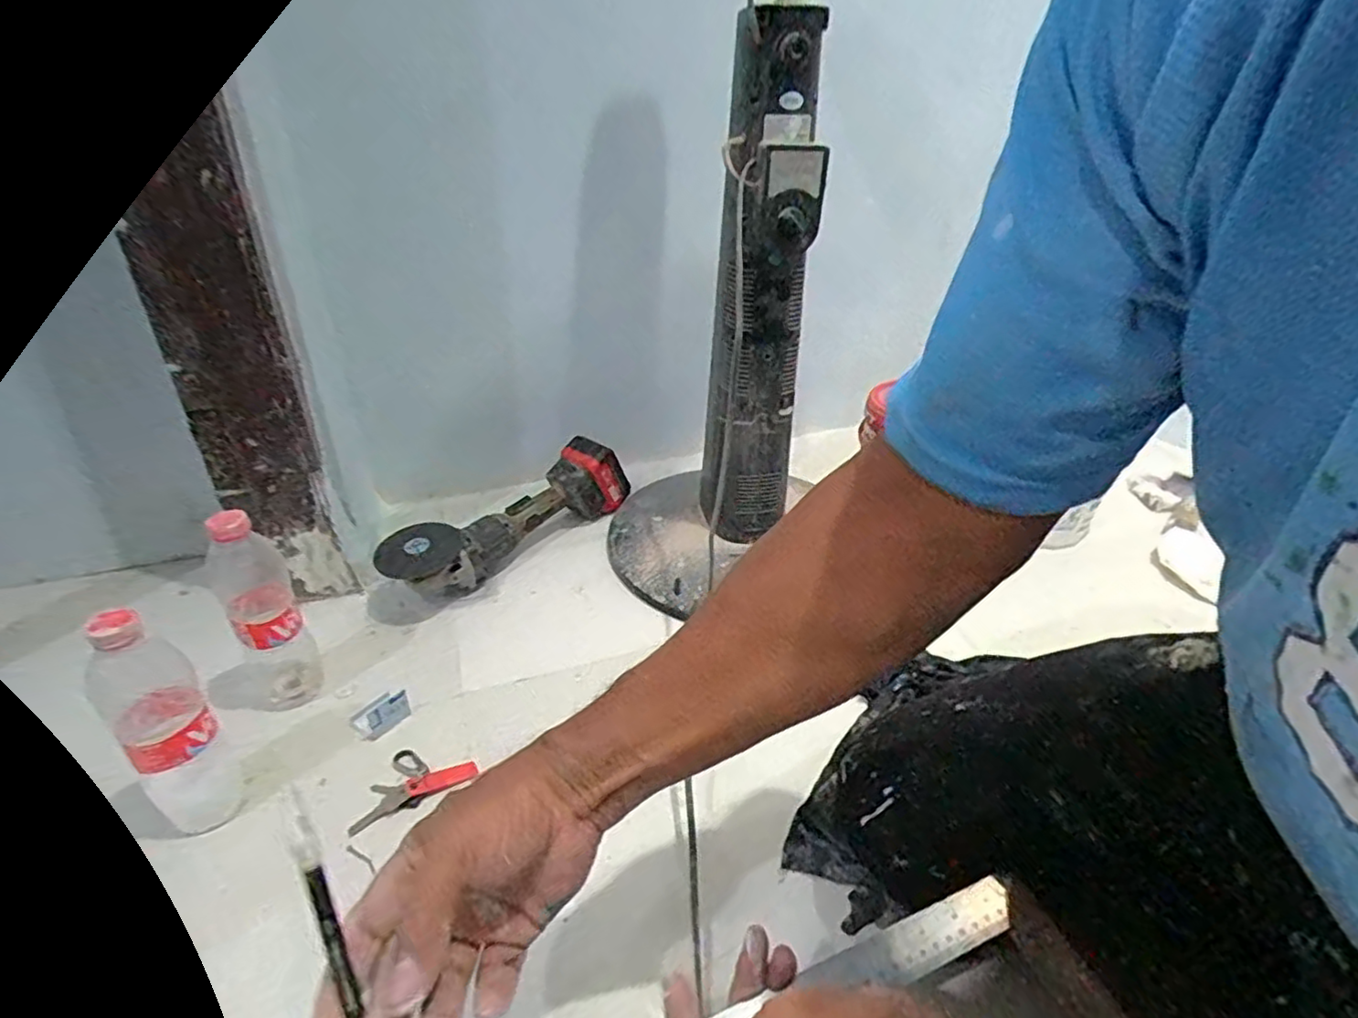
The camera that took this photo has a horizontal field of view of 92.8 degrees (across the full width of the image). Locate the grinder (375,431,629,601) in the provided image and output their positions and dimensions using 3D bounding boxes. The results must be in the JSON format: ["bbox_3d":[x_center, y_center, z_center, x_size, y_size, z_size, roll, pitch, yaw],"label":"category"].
[{"bbox_3d":[-0.227,0.016,0.896,0.094,0.108,0.368,27,40,34],"label":"grinder"}]

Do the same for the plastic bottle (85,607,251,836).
[{"bbox_3d":[-0.425,0.168,0.529,0.069,0.228,0.068,27,40,34],"label":"plastic bottle"}]

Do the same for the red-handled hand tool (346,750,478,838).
[{"bbox_3d":[-0.262,0.256,0.619,0.112,0.009,0.068,-22,40,-32],"label":"red-handled hand tool"}]

